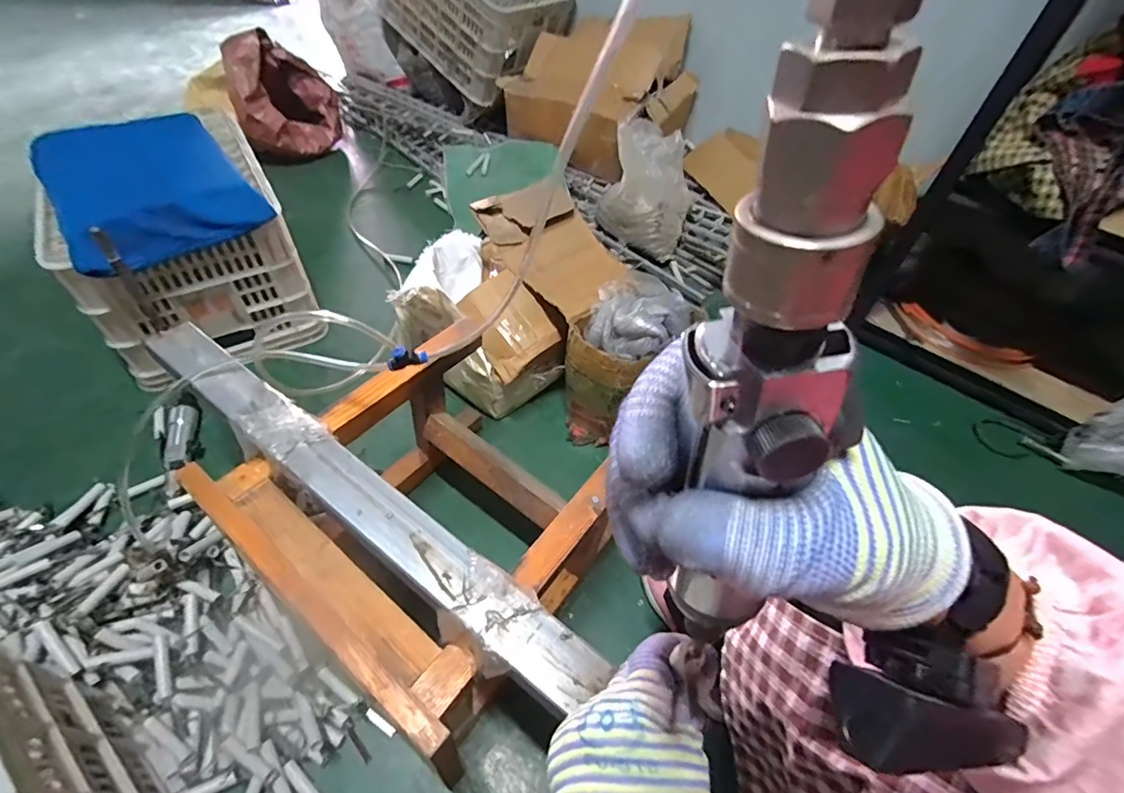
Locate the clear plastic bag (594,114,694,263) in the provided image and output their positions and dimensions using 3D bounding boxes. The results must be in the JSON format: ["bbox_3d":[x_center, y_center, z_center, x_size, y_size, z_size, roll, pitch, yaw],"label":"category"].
[{"bbox_3d":[0.226,-0.539,1.301,0.219,0.196,0.262,16,50,8],"label":"clear plastic bag"}]

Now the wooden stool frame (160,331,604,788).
[{"bbox_3d":[-0.163,0.142,0.678,0.437,0.270,0.391,34,55,20],"label":"wooden stool frame"}]

